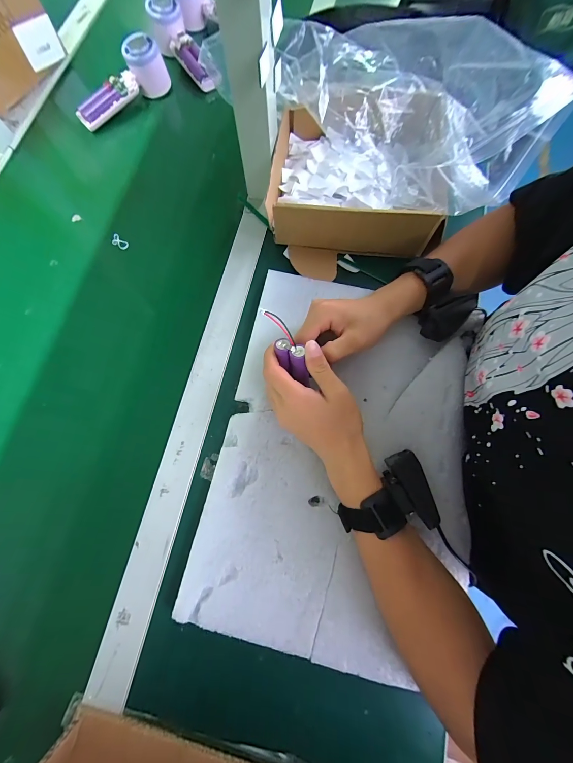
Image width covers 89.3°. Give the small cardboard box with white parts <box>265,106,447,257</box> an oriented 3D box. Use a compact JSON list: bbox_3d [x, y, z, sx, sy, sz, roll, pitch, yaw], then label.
[{"bbox_3d":[0.091,-0.270,0.390,0.215,0.076,0.181,6,73,1],"label":"small cardboard box with white parts"}]

